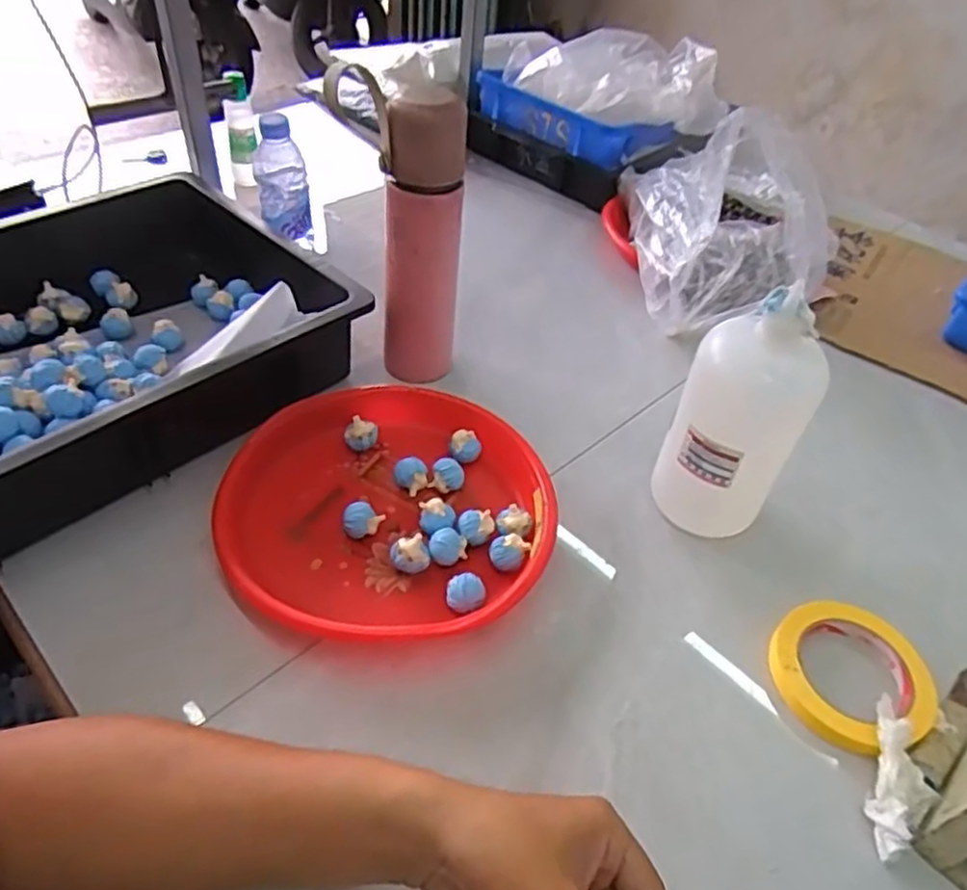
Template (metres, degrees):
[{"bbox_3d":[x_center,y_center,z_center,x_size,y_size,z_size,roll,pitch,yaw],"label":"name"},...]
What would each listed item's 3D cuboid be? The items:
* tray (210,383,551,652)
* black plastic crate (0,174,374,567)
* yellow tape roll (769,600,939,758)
[{"bbox_3d":[-0.071,0.045,0.569,0.243,0.049,0.245,3,45,-3],"label":"tray"},{"bbox_3d":[-0.354,-0.076,0.613,0.308,0.109,0.457,37,52,27],"label":"black plastic crate"},{"bbox_3d":[0.256,0.160,0.504,0.099,0.022,0.105,3,45,-3],"label":"yellow tape roll"}]

